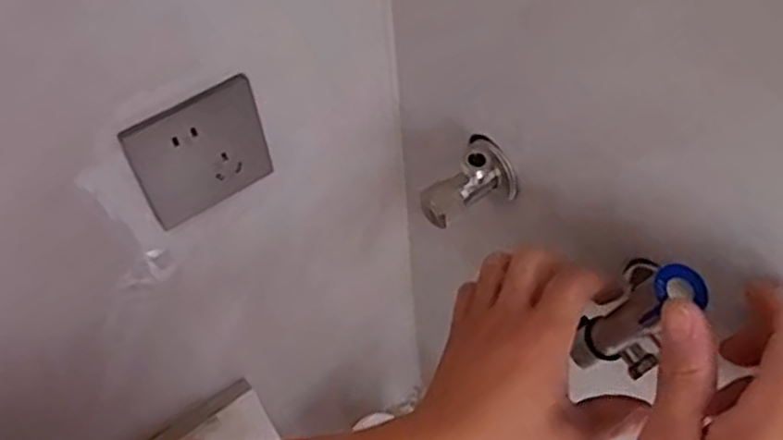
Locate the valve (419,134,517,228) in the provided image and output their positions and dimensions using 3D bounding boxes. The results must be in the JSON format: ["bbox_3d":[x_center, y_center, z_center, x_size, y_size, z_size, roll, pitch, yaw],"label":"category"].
[{"bbox_3d":[0.051,-0.024,0.494,0.068,0.045,0.047,-39,57,-24],"label":"valve"}]

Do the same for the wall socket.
[{"bbox_3d":[-0.121,-0.043,0.474,0.086,0.089,0.005,-34,55,-22],"label":"wall socket"}]

